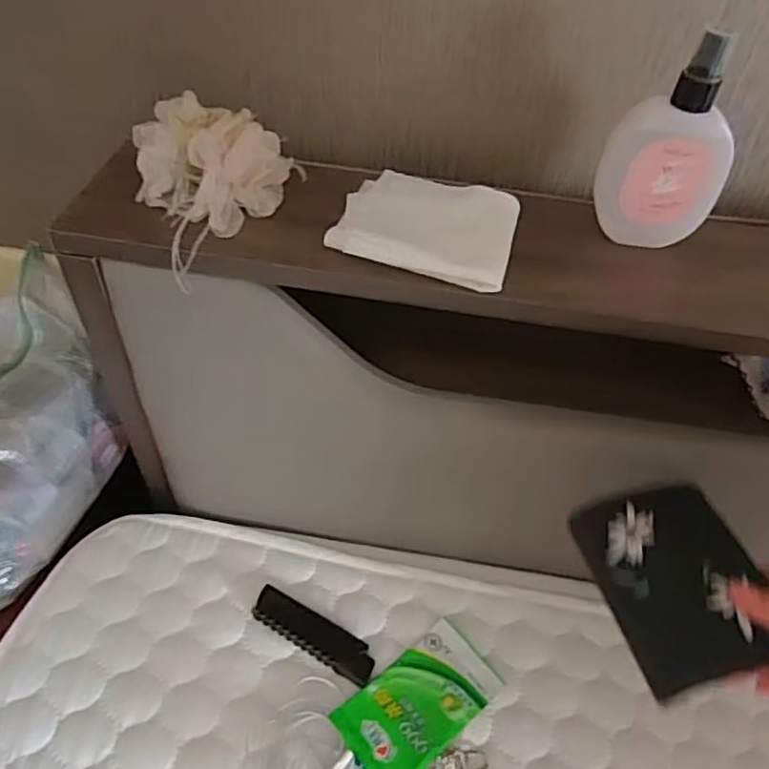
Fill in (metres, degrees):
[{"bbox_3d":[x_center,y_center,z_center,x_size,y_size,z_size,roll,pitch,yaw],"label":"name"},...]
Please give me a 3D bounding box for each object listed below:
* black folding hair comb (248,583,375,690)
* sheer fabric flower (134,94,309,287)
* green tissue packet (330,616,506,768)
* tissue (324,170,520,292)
[{"bbox_3d":[-0.054,0.192,0.496,0.102,0.014,0.026,26,51,16],"label":"black folding hair comb"},{"bbox_3d":[-0.111,-0.131,0.399,0.079,0.056,0.100,37,55,26],"label":"sheer fabric flower"},{"bbox_3d":[0.026,0.234,0.477,0.120,0.012,0.066,-30,58,-28],"label":"green tissue packet"},{"bbox_3d":[0.028,-0.108,0.412,0.110,0.020,0.108,12,48,6],"label":"tissue"}]

